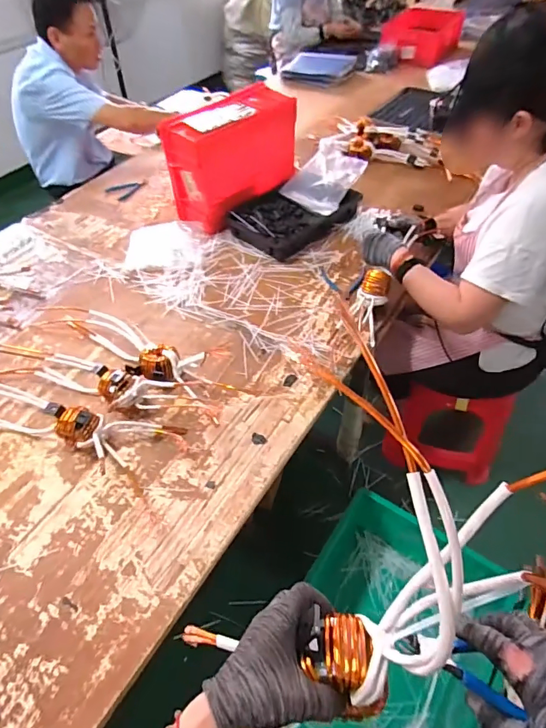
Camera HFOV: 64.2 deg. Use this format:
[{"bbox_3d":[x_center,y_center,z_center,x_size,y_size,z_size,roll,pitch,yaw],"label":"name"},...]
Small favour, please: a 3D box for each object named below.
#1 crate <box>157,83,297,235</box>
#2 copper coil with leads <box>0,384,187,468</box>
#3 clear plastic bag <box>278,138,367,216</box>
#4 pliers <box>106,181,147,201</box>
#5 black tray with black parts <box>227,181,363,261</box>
[{"bbox_3d":[-0.116,-0.619,1.317,0.187,0.283,0.381,35,61,28],"label":"crate"},{"bbox_3d":[-0.527,0.088,0.899,0.686,0.096,0.116,12,53,14],"label":"copper coil with leads"},{"bbox_3d":[0.158,-0.588,1.359,0.195,0.050,0.218,32,91,16],"label":"clear plastic bag"},{"bbox_3d":[-0.518,-0.631,1.567,0.132,0.014,0.122,-3,51,3],"label":"pliers"},{"bbox_3d":[0.062,-0.462,1.332,0.361,0.052,0.256,-35,56,-21],"label":"black tray with black parts"}]

